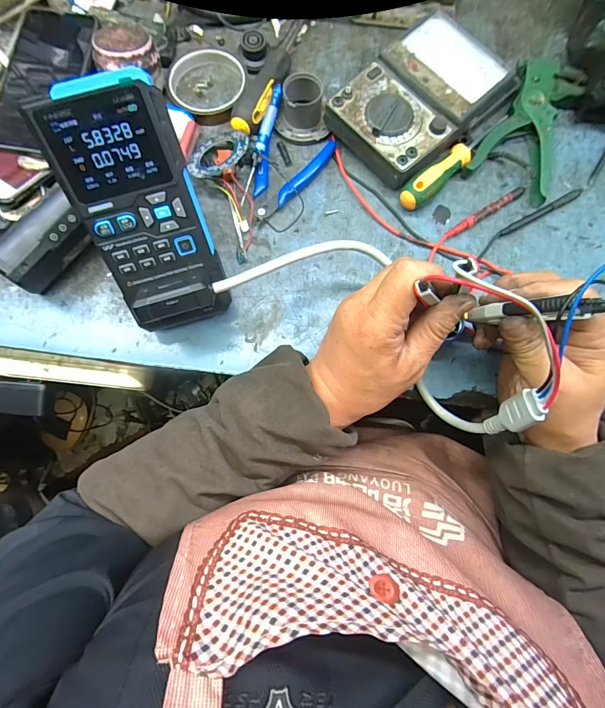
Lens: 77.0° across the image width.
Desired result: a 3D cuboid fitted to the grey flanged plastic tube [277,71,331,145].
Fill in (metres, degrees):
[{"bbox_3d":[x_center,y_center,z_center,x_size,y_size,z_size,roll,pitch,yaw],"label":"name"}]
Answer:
[{"bbox_3d":[-0.002,-0.254,0.397,0.050,0.036,0.051,-12,78,-3],"label":"grey flanged plastic tube"}]

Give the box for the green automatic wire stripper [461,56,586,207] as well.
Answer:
[{"bbox_3d":[0.242,-0.247,0.401,0.080,0.022,0.177,26,79,6],"label":"green automatic wire stripper"}]

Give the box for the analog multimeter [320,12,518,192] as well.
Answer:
[{"bbox_3d":[0.125,-0.261,0.393,0.182,0.047,0.116,-43,81,-9],"label":"analog multimeter"}]

